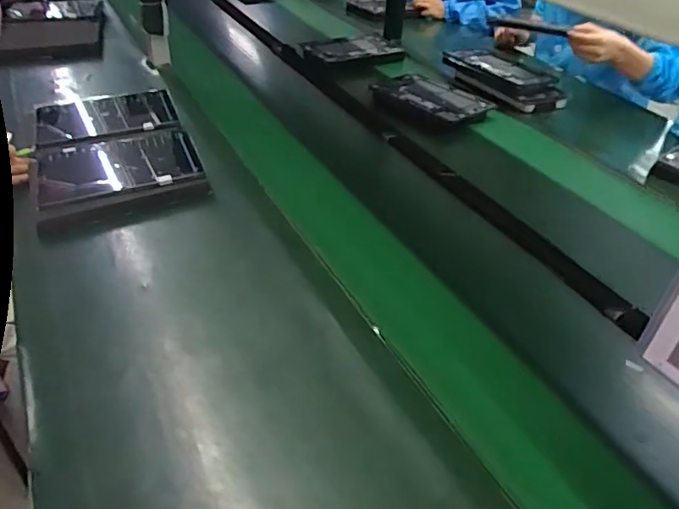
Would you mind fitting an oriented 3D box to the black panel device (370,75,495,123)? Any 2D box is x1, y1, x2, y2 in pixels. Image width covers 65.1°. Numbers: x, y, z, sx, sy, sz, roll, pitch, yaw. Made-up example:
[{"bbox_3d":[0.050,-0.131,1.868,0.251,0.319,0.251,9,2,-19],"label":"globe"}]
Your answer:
[{"bbox_3d":[0.239,-0.409,1.363,0.252,0.019,0.217,32,46,30],"label":"black panel device"}]

